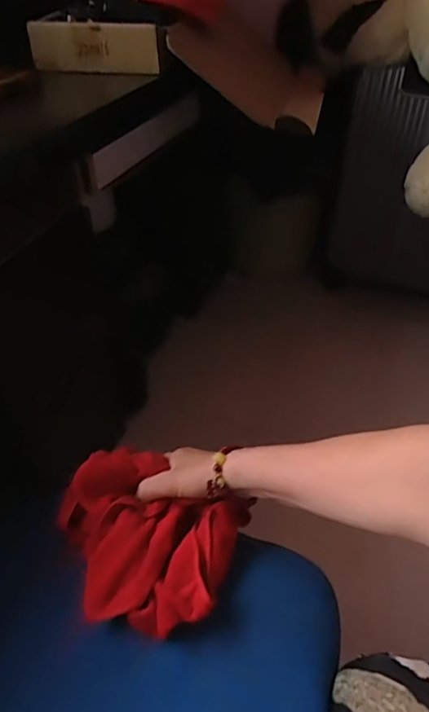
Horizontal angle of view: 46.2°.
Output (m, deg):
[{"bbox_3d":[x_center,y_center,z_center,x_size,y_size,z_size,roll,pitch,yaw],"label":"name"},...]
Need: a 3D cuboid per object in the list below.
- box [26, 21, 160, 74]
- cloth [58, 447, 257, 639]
[{"bbox_3d":[-0.234,-0.595,0.968,0.259,0.078,0.044,9,39,11],"label":"box"},{"bbox_3d":[-0.065,0.167,0.482,0.166,0.050,0.154,12,40,15],"label":"cloth"}]

